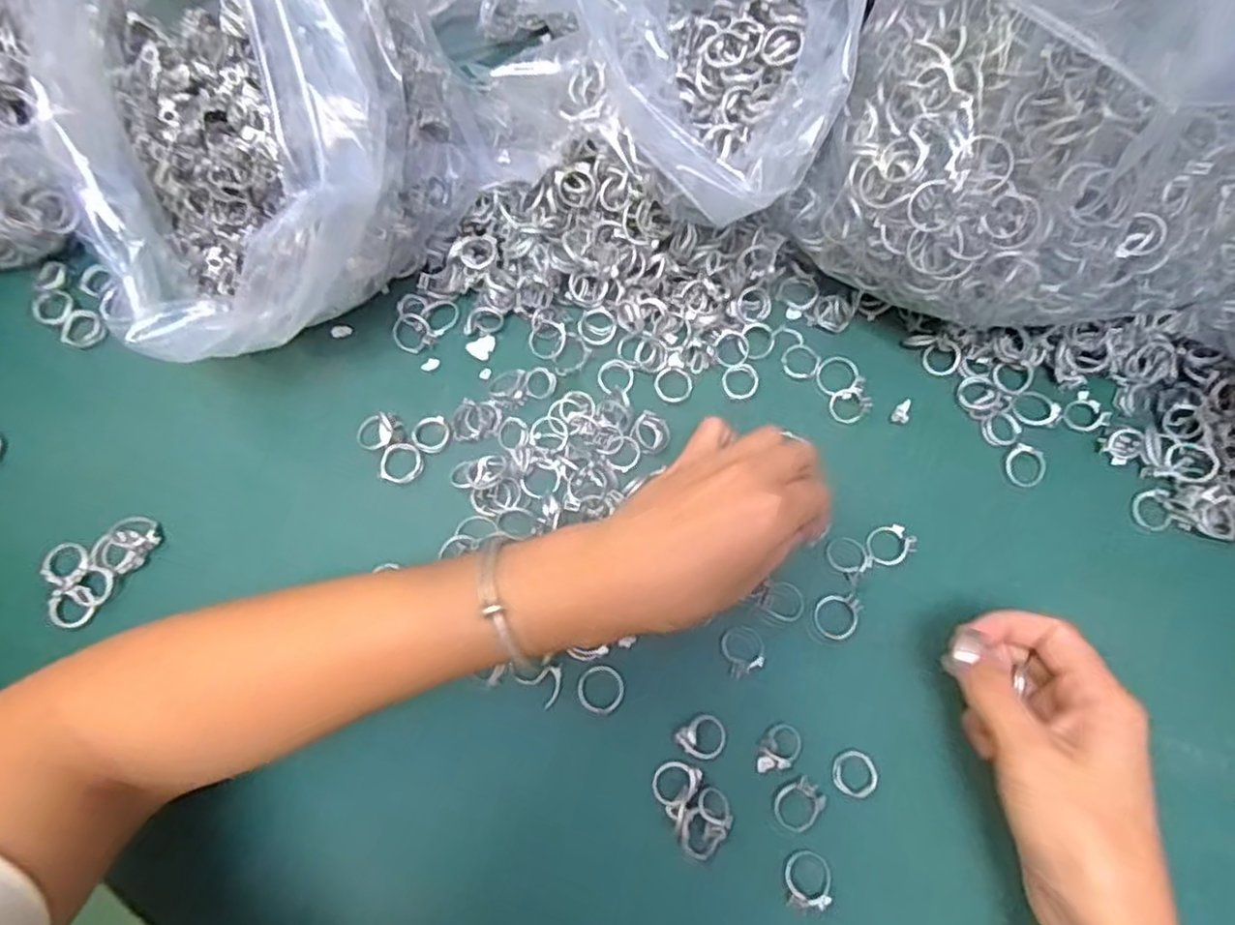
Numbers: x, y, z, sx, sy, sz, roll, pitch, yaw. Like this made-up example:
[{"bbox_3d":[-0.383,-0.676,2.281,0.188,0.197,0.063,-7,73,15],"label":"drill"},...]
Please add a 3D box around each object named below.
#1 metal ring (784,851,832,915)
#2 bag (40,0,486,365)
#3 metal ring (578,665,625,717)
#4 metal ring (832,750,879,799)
[{"bbox_3d":[0.085,0.186,0.325,0.021,0.004,0.024,5,72,0],"label":"metal ring"},{"bbox_3d":[-0.174,-0.156,0.339,0.162,0.189,0.207,33,75,9],"label":"bag"},{"bbox_3d":[-0.008,0.109,0.352,0.022,0.004,0.022,0,73,-1],"label":"metal ring"},{"bbox_3d":[0.111,0.145,0.342,0.021,0.004,0.020,0,73,-1],"label":"metal ring"}]

